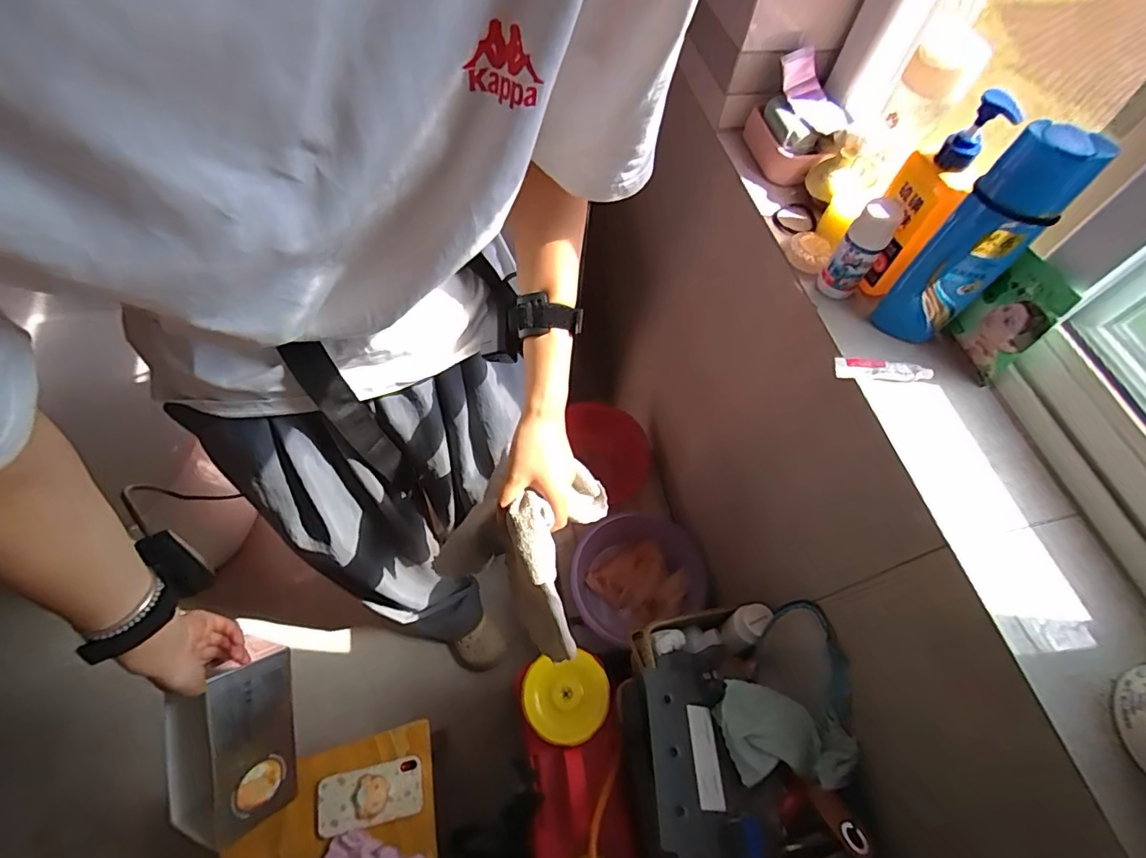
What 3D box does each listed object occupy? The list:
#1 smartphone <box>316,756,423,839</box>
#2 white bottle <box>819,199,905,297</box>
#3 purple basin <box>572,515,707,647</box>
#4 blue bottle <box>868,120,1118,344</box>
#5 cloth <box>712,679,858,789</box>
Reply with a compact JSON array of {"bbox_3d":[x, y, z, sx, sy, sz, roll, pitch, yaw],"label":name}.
[{"bbox_3d":[-0.306,0.551,0.790,0.151,0.017,0.076,-9,62,-9],"label":"smartphone"},{"bbox_3d":[0.300,-0.189,0.552,0.040,0.104,0.040,36,65,15],"label":"white bottle"},{"bbox_3d":[0.116,0.273,1.026,0.248,0.068,0.227,2,61,-3],"label":"purple basin"},{"bbox_3d":[0.366,-0.164,0.486,0.044,0.215,0.065,-37,70,-21],"label":"blue bottle"},{"bbox_3d":[0.257,0.383,0.649,0.145,0.062,0.108,13,61,4],"label":"cloth"}]

